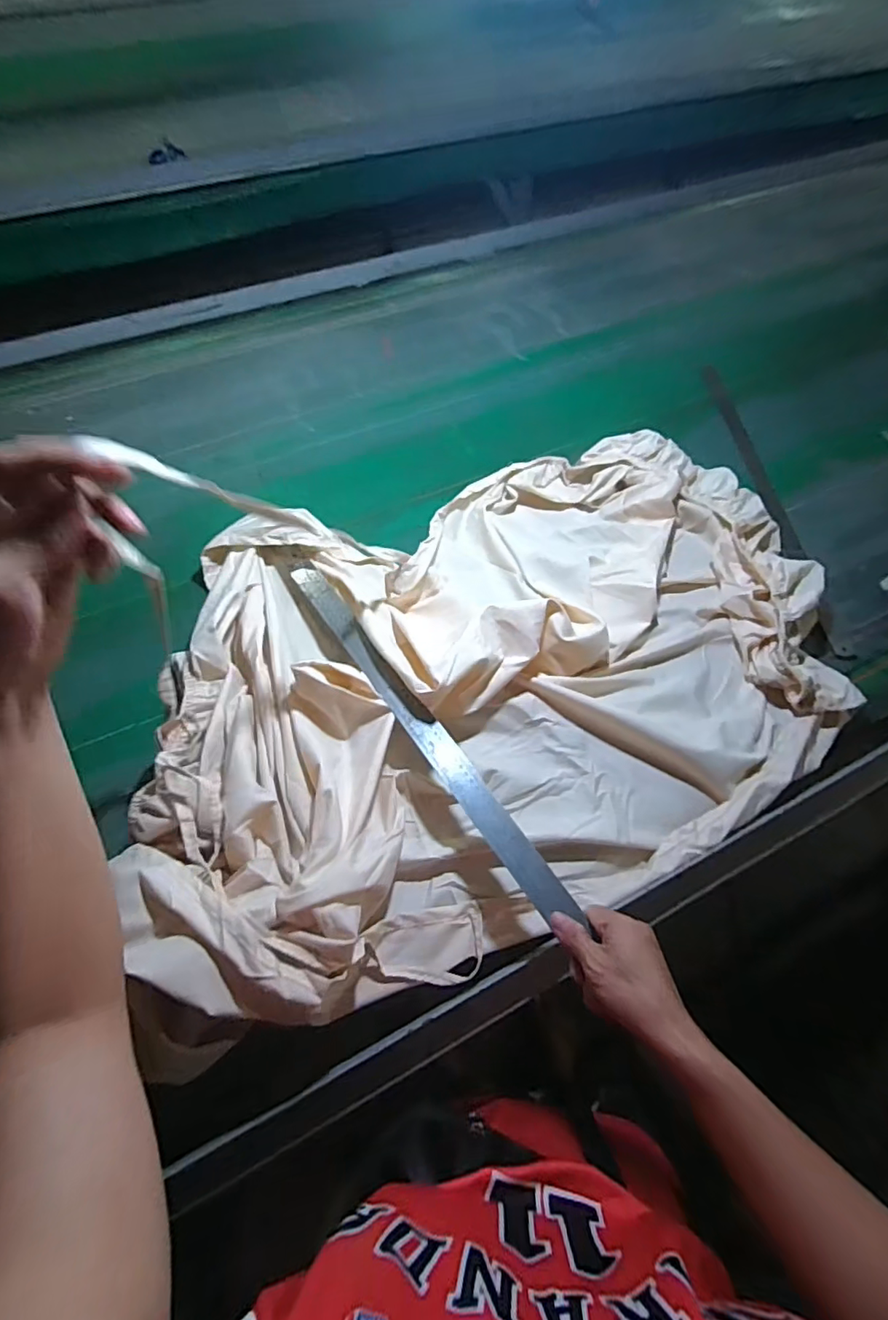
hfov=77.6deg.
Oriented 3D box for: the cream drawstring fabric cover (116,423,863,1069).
[{"bbox_3d":[0.069,-0.001,0.694,0.843,0.122,0.589,-16,63,-10],"label":"cream drawstring fabric cover"}]

